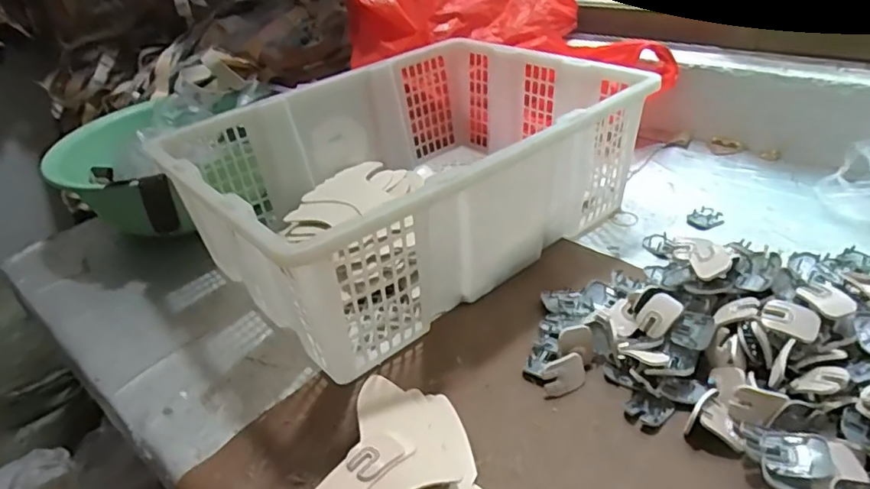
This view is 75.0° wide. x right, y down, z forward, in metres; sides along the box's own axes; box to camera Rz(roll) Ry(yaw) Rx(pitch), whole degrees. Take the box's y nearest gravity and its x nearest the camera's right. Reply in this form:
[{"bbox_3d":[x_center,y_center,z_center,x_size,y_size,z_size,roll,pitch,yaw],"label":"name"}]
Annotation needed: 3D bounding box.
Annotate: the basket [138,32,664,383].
[{"bbox_3d":[-0.019,-0.083,0.667,0.470,0.169,0.347,-28,38,-29],"label":"basket"}]

